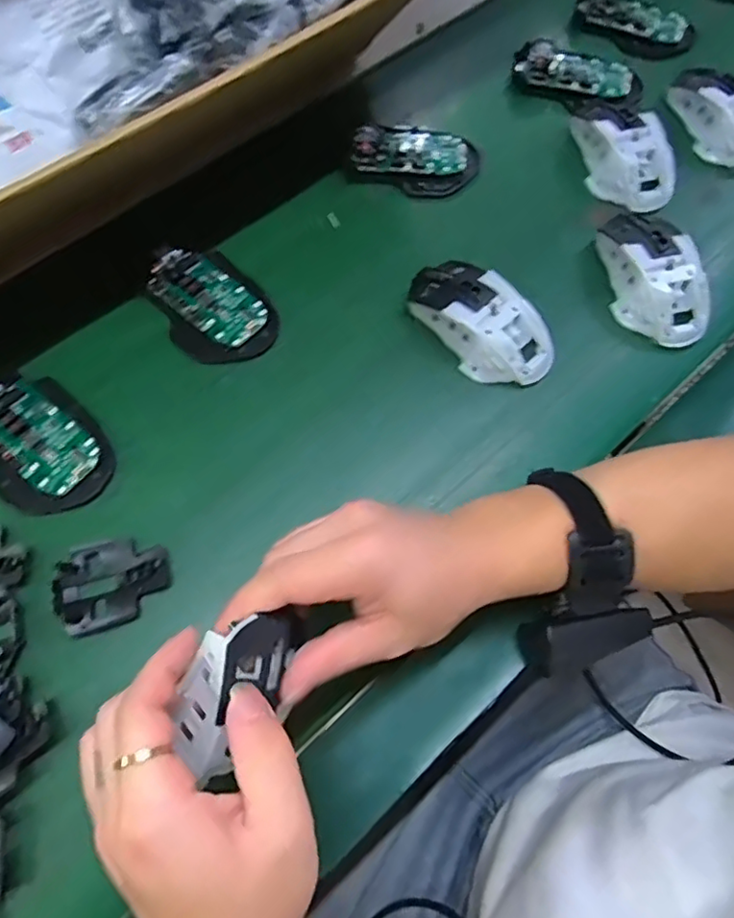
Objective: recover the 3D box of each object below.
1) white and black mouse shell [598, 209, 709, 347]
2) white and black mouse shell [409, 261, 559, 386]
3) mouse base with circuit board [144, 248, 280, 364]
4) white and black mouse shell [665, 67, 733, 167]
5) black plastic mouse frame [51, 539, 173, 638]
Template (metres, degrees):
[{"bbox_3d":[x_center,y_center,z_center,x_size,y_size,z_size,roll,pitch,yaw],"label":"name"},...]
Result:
[{"bbox_3d":[0.216,-0.142,0.448,0.061,0.045,0.113,-8,68,-5],"label":"white and black mouse shell"},{"bbox_3d":[0.082,-0.100,0.430,0.113,0.038,0.058,40,73,14],"label":"white and black mouse shell"},{"bbox_3d":[-0.113,-0.115,0.433,0.071,0.030,0.096,-41,75,-16],"label":"mouse base with circuit board"},{"bbox_3d":[0.312,-0.301,0.516,0.064,0.035,0.111,-28,71,-12],"label":"white and black mouse shell"},{"bbox_3d":[-0.153,0.073,0.356,0.067,0.010,0.054,-11,69,-6],"label":"black plastic mouse frame"}]

